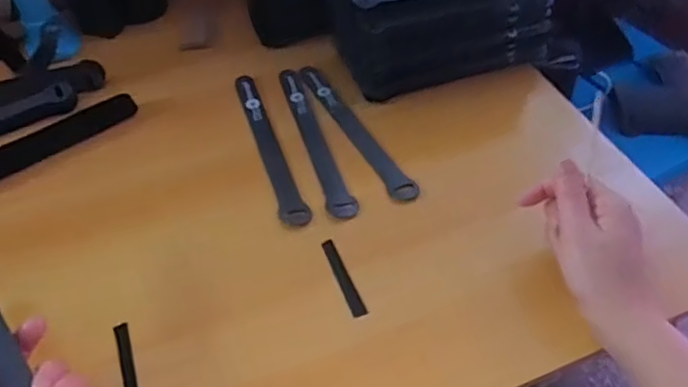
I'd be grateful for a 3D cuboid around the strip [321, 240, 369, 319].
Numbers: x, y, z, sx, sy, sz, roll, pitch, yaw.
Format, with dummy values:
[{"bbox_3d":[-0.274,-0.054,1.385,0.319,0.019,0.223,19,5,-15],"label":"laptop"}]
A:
[{"bbox_3d":[-0.001,0.062,0.439,0.011,0.004,0.071,-19,49,-10],"label":"strip"}]

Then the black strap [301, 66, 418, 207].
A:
[{"bbox_3d":[0.009,-0.063,0.555,0.023,0.008,0.205,-24,49,-12],"label":"black strap"}]

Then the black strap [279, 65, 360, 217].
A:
[{"bbox_3d":[-0.028,-0.057,0.544,0.023,0.009,0.211,-14,51,-9],"label":"black strap"}]

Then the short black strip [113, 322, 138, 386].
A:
[{"bbox_3d":[-0.145,0.117,0.394,0.009,0.004,0.071,-19,52,-13],"label":"short black strip"}]

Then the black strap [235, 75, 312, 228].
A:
[{"bbox_3d":[-0.070,-0.048,0.544,0.024,0.005,0.208,-14,46,-12],"label":"black strap"}]

